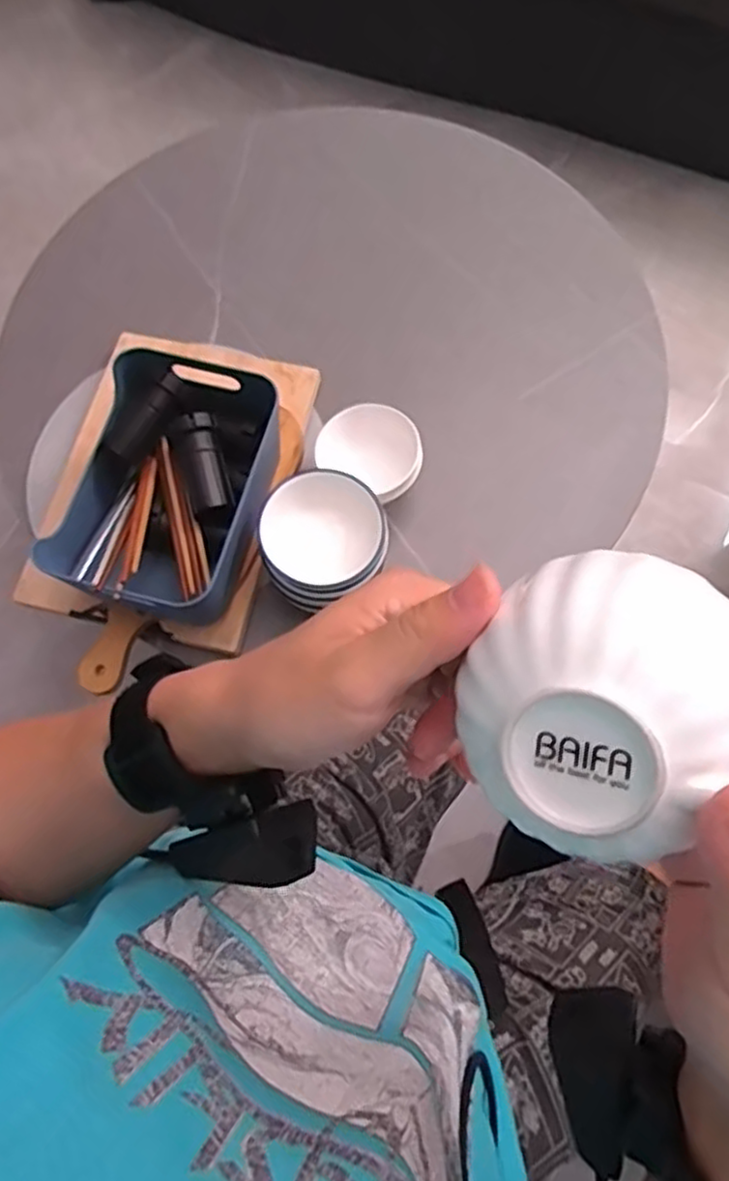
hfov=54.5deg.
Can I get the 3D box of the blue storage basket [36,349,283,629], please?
[{"bbox_3d":[-0.178,-0.095,0.679,0.178,0.090,0.244,15,72,6],"label":"blue storage basket"}]

